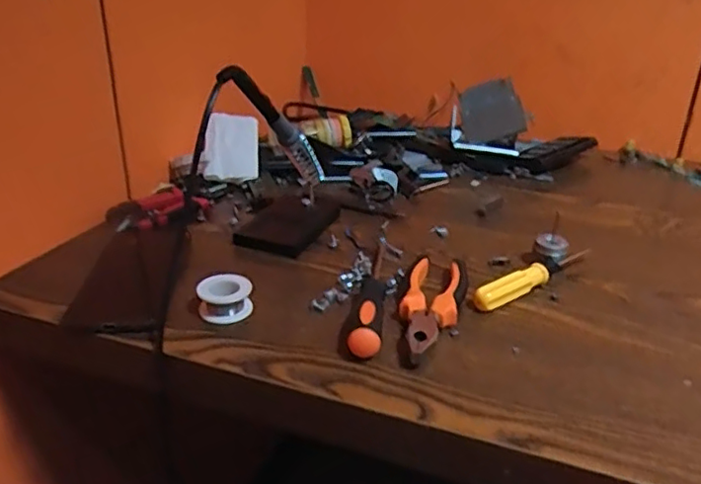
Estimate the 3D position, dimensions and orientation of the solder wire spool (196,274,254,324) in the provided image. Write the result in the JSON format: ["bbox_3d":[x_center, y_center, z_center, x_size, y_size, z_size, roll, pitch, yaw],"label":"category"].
[{"bbox_3d":[-0.104,0.046,0.511,0.043,0.028,0.043,-4,26,-11],"label":"solder wire spool"}]

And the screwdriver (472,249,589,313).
[{"bbox_3d":[0.169,0.031,0.557,0.164,0.024,0.020,-19,32,-36],"label":"screwdriver"}]

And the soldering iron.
[{"bbox_3d":[-0.069,-0.107,0.592,0.022,0.028,0.238,10,-14,19],"label":"soldering iron"}]

